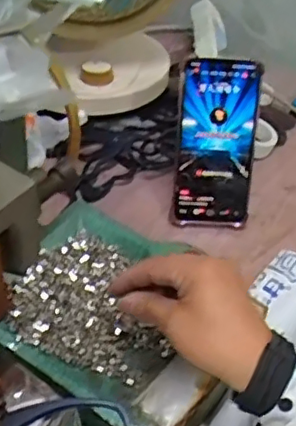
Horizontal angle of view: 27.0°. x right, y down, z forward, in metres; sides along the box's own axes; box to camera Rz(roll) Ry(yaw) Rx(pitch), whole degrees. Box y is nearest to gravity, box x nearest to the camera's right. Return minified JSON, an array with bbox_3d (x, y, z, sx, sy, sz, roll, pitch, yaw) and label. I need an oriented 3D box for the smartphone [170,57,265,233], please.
[{"bbox_3d":[0.067,-0.067,0.606,0.077,0.165,0.015,3,17,-4],"label":"smartphone"}]

